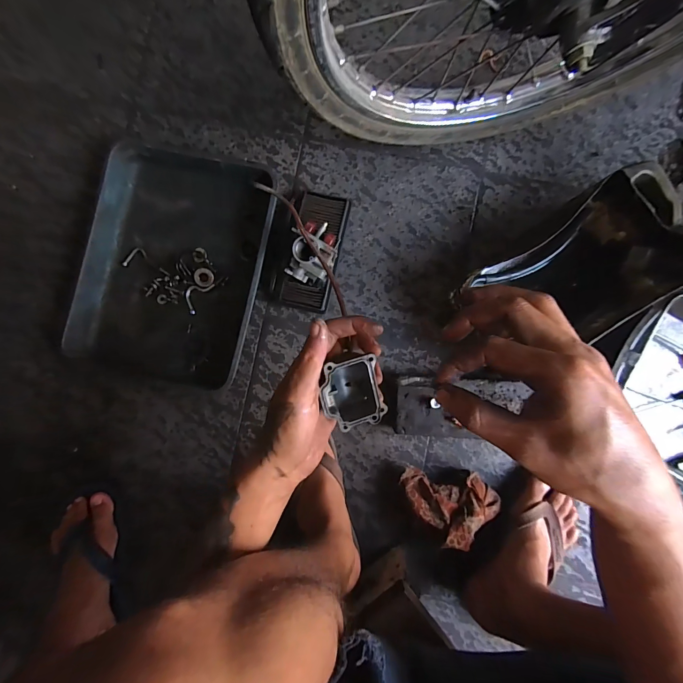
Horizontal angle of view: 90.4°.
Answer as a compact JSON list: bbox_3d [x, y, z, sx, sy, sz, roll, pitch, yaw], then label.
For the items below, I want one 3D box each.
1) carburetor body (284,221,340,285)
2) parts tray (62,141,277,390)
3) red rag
[{"bbox_3d":[-0.041,-0.129,0.494,0.065,0.060,0.085,16,88,3],"label":"carburetor body"},{"bbox_3d":[-0.257,-0.114,0.531,0.268,0.049,0.342,12,88,3],"label":"parts tray"},{"bbox_3d":[0.157,0.222,0.502,0.097,0.059,0.122,-44,87,0],"label":"red rag"}]

